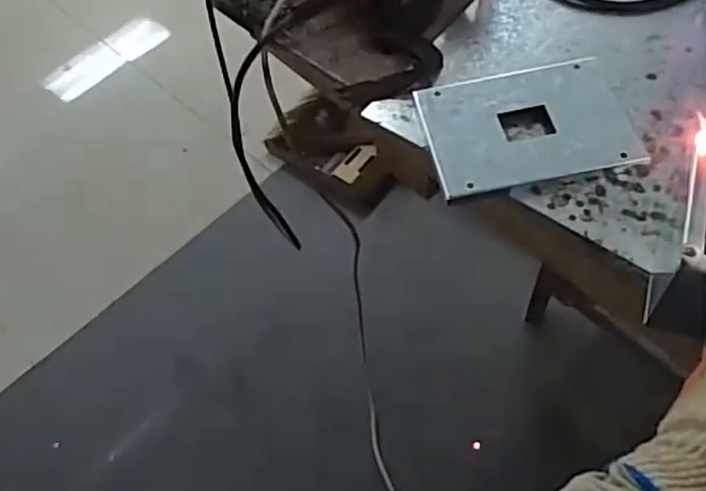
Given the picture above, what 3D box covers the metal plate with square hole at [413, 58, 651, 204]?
[{"bbox_3d":[0.159,-0.111,0.624,0.183,0.011,0.130,-11,58,-3],"label":"metal plate with square hole"}]

